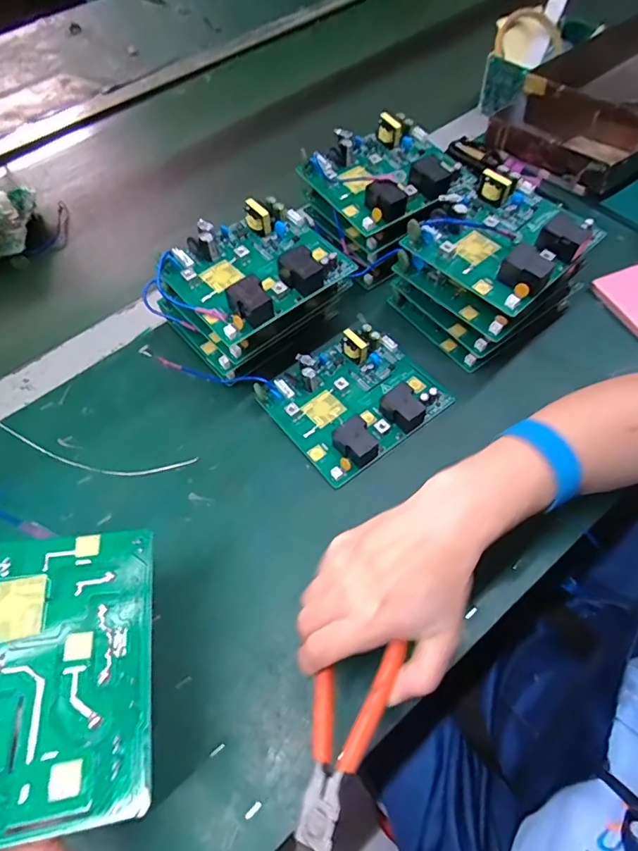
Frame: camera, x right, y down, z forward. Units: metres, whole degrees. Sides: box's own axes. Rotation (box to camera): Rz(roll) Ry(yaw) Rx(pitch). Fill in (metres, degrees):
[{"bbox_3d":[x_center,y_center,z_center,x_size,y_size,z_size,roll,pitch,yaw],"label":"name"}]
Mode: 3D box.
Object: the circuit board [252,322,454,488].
[{"bbox_3d":[0.029,-0.028,0.417,0.130,0.025,0.114,-35,62,-16],"label":"circuit board"}]

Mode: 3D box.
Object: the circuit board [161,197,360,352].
[{"bbox_3d":[-0.055,-0.135,0.403,0.136,0.030,0.108,-38,62,-18],"label":"circuit board"}]

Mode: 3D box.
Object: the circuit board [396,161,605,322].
[{"bbox_3d":[0.154,-0.161,0.400,0.112,0.034,0.128,37,68,25],"label":"circuit board"}]

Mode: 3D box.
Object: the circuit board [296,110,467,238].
[{"bbox_3d":[0.064,-0.242,0.457,0.124,0.035,0.113,-33,60,-15],"label":"circuit board"}]

